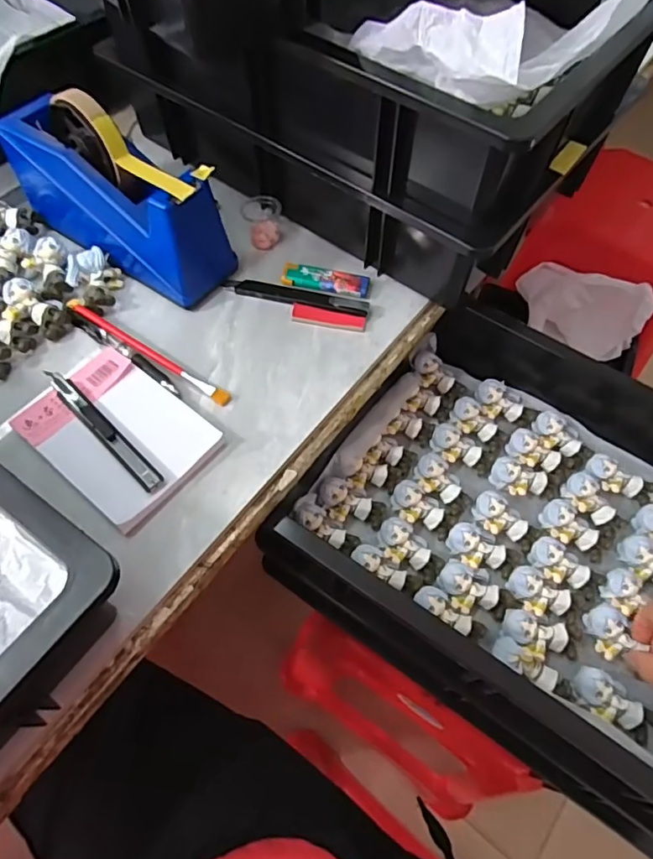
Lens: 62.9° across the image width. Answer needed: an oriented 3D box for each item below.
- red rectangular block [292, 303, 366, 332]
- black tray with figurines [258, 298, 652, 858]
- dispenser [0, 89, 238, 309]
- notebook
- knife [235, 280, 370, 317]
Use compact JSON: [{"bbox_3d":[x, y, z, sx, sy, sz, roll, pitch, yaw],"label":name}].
[{"bbox_3d":[0.001,-0.096,0.463,0.063,0.004,0.017,12,60,5],"label":"red rectangular block"},{"bbox_3d":[0.224,0.089,0.469,0.443,0.085,0.359,33,64,16],"label":"black tray with figurines"},{"bbox_3d":[-0.182,-0.206,0.453,0.208,0.116,0.069,33,64,16],"label":"dispenser"},{"bbox_3d":[-0.154,0.001,0.396,0.128,0.017,0.094,36,65,17],"label":"notebook"},{"bbox_3d":[-0.021,-0.116,0.472,0.117,0.006,0.017,13,60,5],"label":"knife"}]

